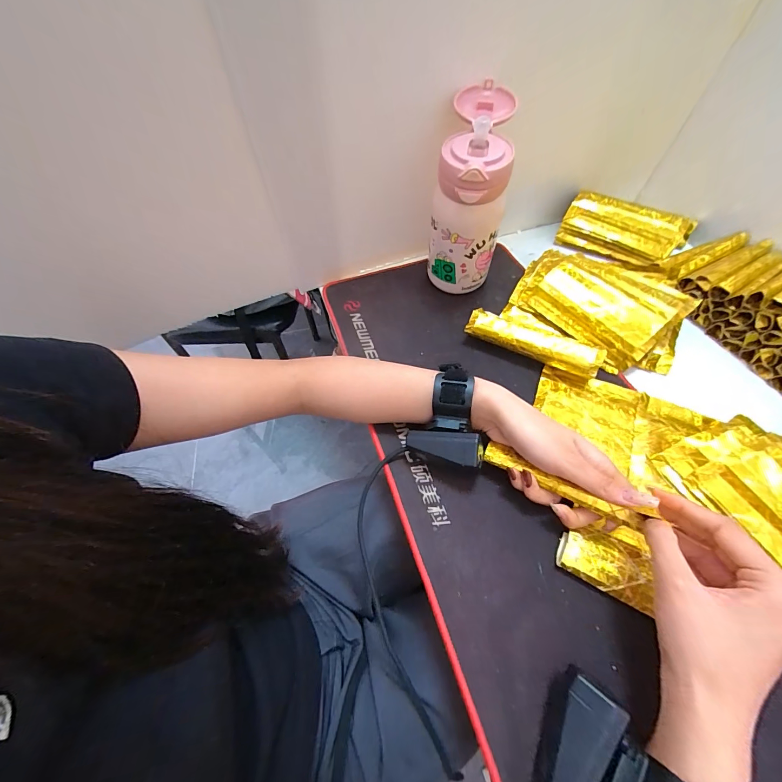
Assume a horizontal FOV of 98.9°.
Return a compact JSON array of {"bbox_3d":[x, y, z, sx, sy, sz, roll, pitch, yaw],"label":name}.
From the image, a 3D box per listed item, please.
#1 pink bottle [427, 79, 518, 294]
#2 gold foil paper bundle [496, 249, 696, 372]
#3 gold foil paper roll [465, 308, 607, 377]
[{"bbox_3d":[0.093,-0.228,0.418,0.079,0.196,0.135,5,57,7],"label":"pink bottle"},{"bbox_3d":[0.252,-0.102,0.409,0.189,0.054,0.108,34,65,23],"label":"gold foil paper bundle"},{"bbox_3d":[0.163,-0.055,0.394,0.148,0.037,0.031,24,61,18],"label":"gold foil paper roll"}]

